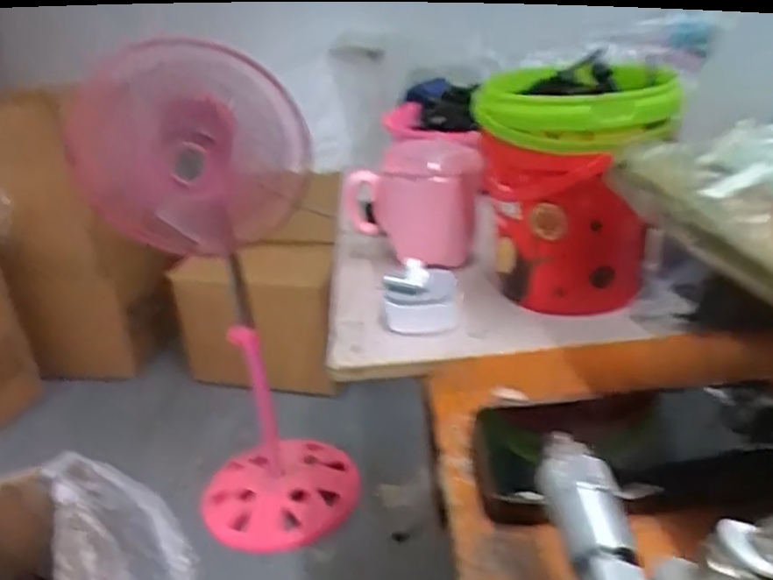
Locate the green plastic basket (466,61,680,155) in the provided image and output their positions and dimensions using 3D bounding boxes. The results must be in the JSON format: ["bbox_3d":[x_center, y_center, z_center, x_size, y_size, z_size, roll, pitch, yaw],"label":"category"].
[{"bbox_3d":[0.122,-0.125,0.454,0.132,0.049,0.106,-1,26,9],"label":"green plastic basket"}]

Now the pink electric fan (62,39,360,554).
[{"bbox_3d":[-0.293,0.022,1.269,0.339,0.864,0.402,-12,26,-13],"label":"pink electric fan"}]

